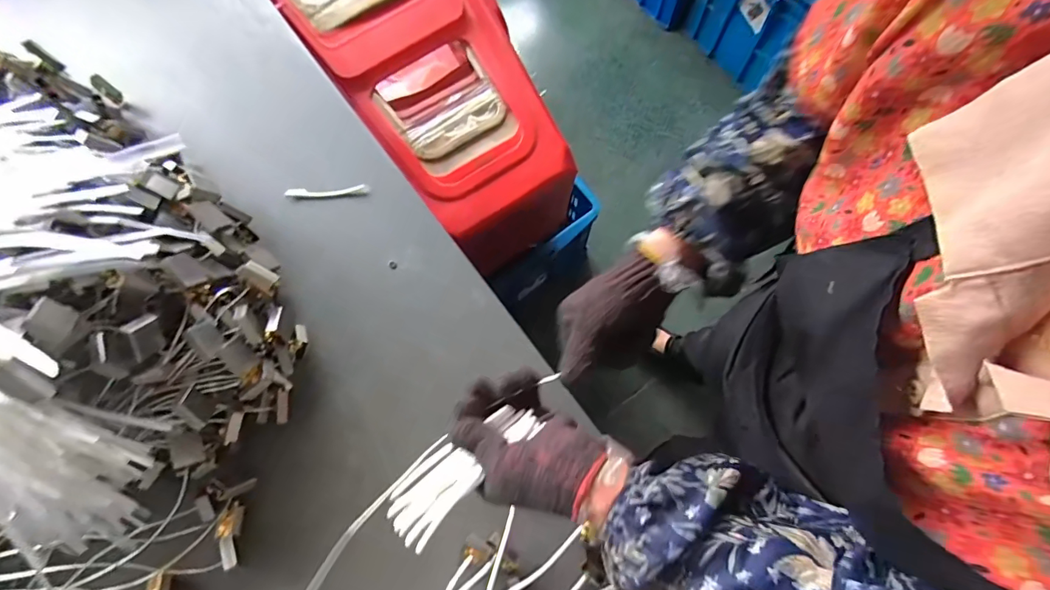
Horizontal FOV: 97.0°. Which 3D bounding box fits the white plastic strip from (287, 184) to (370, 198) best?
[{"bbox_3d":[-0.247,-0.129,0.580,0.103,0.005,0.013,-4,76,0],"label":"white plastic strip"}]

